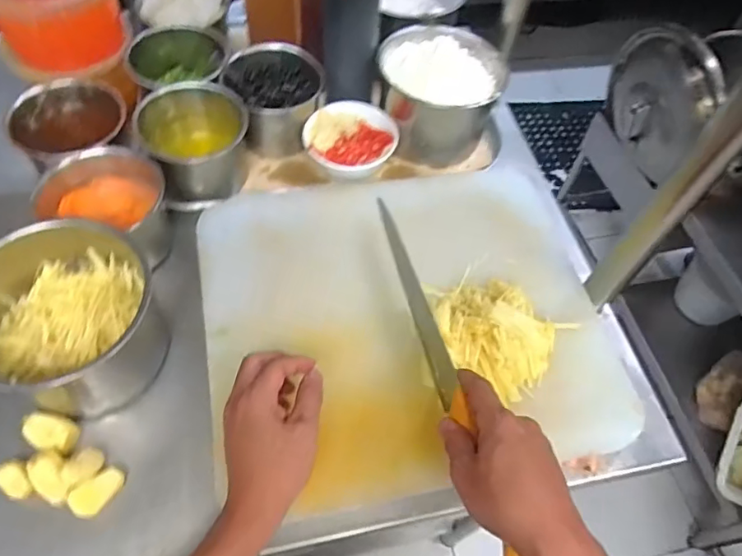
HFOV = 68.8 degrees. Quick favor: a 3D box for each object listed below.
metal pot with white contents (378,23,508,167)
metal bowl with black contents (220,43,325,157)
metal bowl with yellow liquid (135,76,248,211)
[{"bbox_3d":[0.083,-0.232,0.675,0.145,0.121,0.130,16,58,5],"label":"metal pot with white contents"},{"bbox_3d":[-0.119,-0.224,0.671,0.108,0.090,0.108,2,58,-3],"label":"metal bowl with black contents"},{"bbox_3d":[-0.195,-0.150,0.616,0.114,0.096,0.109,2,58,-3],"label":"metal bowl with yellow liquid"}]

